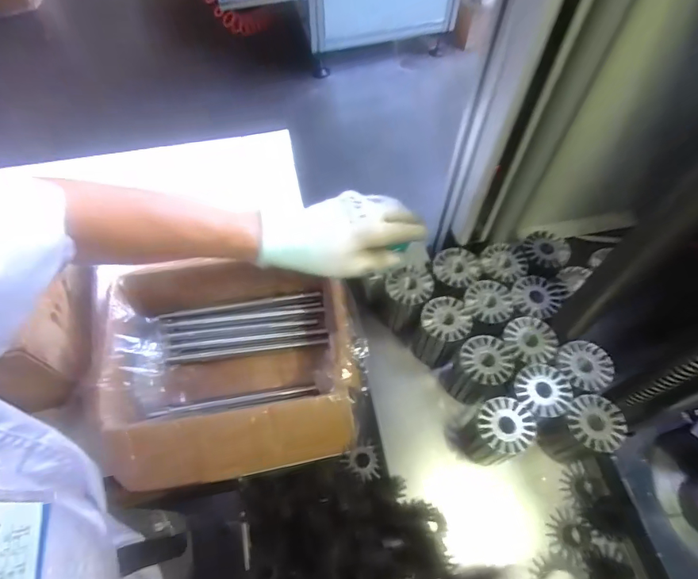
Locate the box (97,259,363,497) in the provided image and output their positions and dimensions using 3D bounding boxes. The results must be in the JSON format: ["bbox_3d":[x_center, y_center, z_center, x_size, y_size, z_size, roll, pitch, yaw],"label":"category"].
[{"bbox_3d":[-0.142,0.095,0.577,0.283,0.126,0.275,-10,61,-6],"label":"box"}]

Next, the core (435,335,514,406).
[{"bbox_3d":[0.137,0.091,0.489,0.058,0.083,0.056,0,61,0],"label":"core"}]

